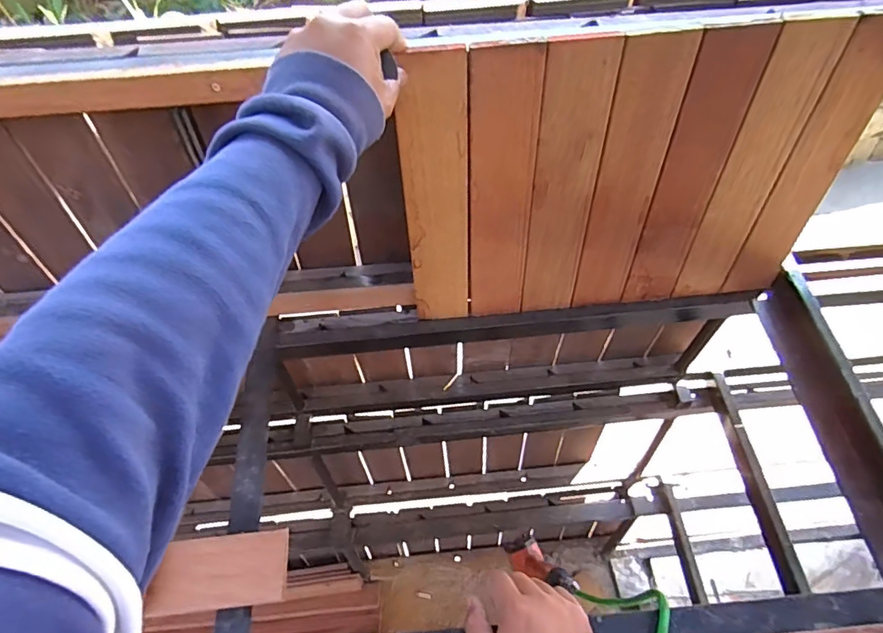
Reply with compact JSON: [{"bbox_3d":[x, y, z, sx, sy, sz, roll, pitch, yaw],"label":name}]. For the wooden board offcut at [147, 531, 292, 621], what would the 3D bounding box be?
[{"bbox_3d":[-0.216,0.252,0.501,0.123,0.016,0.066,-7,58,-3],"label":"wooden board offcut"}]

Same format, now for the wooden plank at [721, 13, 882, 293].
[{"bbox_3d":[0.400,-0.147,0.554,0.066,0.327,0.011,-4,49,1],"label":"wooden plank"}]

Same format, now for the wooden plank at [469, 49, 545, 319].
[{"bbox_3d":[0.064,-0.116,0.549,0.065,0.328,0.008,-3,49,0],"label":"wooden plank"}]

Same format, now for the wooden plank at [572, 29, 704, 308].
[{"bbox_3d":[0.197,-0.127,0.548,0.068,0.326,0.010,-7,49,-2],"label":"wooden plank"}]

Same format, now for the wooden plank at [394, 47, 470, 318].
[{"bbox_3d":[-0.004,-0.110,0.544,0.066,0.326,0.008,-5,49,-2],"label":"wooden plank"}]

